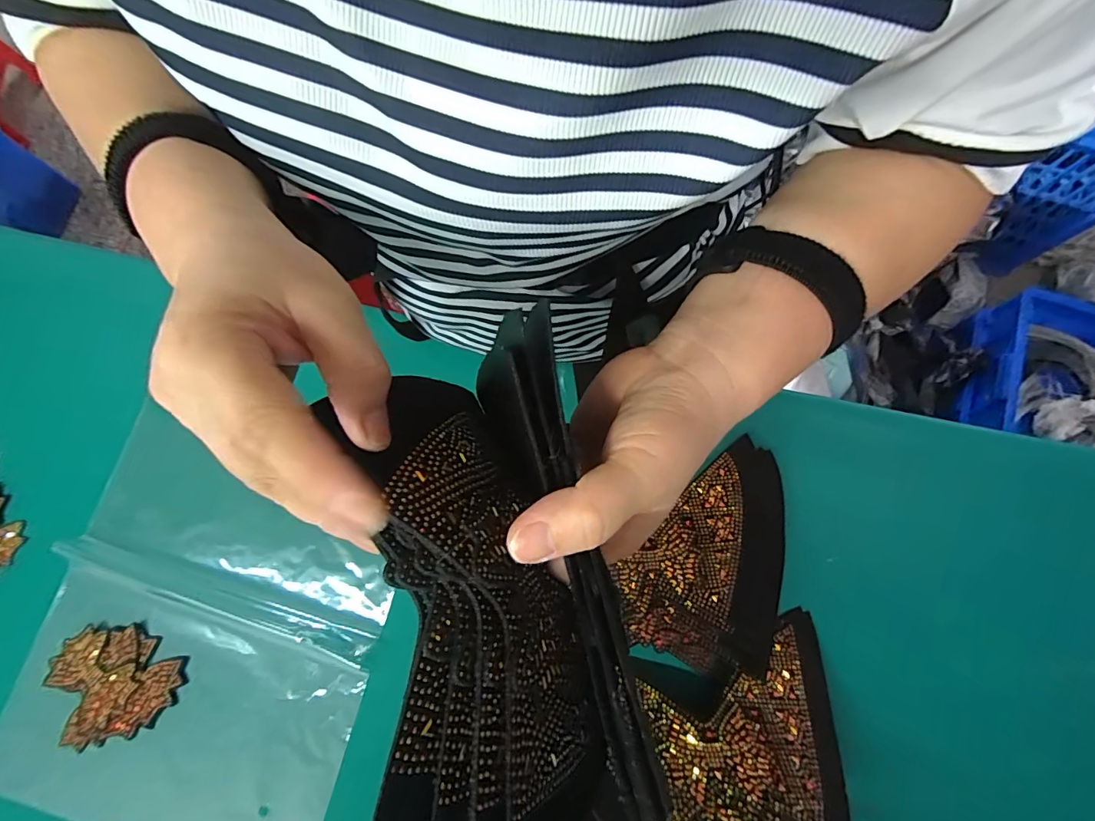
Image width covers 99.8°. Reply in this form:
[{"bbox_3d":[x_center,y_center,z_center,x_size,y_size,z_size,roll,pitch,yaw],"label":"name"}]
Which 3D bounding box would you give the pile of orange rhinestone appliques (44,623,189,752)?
[{"bbox_3d":[-0.369,0.228,0.393,0.102,0.006,0.092,-23,77,-4],"label":"pile of orange rhinestone appliques"}]

